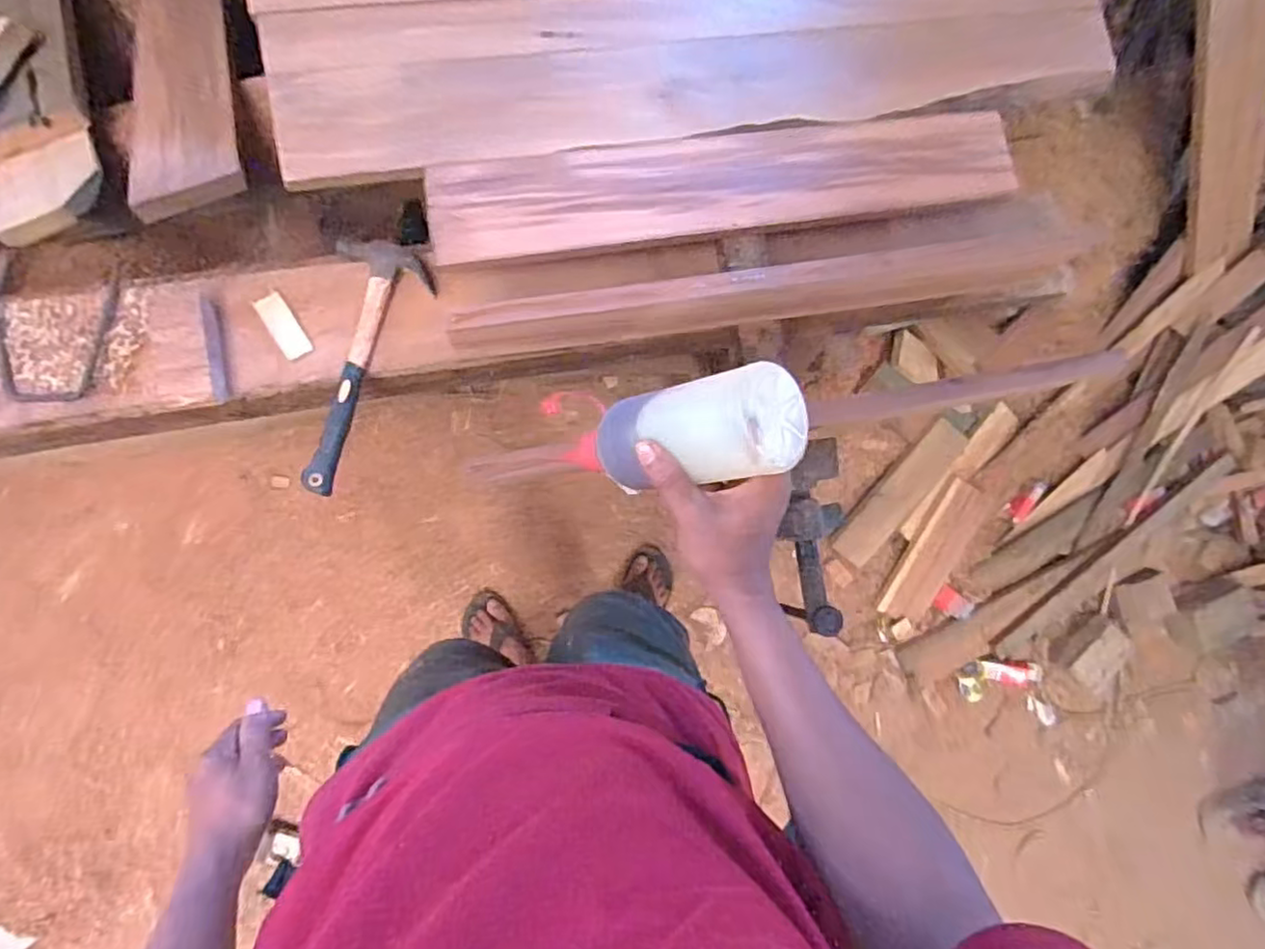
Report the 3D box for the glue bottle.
[{"bbox_3d":[0.021,-0.029,0.459,0.056,0.186,0.072,-7,92,-52],"label":"glue bottle"}]

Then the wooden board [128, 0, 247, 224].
[{"bbox_3d":[-0.561,-0.558,0.817,0.110,0.031,0.682,-18,60,-9],"label":"wooden board"}]

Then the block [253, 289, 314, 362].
[{"bbox_3d":[-0.363,-0.154,0.679,0.027,0.006,0.078,-34,80,-8],"label":"block"}]

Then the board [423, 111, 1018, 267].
[{"bbox_3d":[0.116,-0.315,0.703,0.645,0.031,0.102,-10,87,-11],"label":"board"}]

